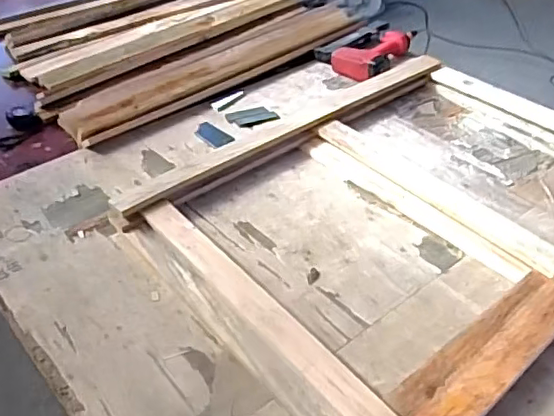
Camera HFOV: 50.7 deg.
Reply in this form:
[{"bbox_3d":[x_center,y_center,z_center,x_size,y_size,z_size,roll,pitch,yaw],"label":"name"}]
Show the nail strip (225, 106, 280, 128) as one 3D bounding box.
[{"bbox_3d":[-0.064,-0.232,1.501,0.125,0.014,0.067,-11,41,-11],"label":"nail strip"}]

